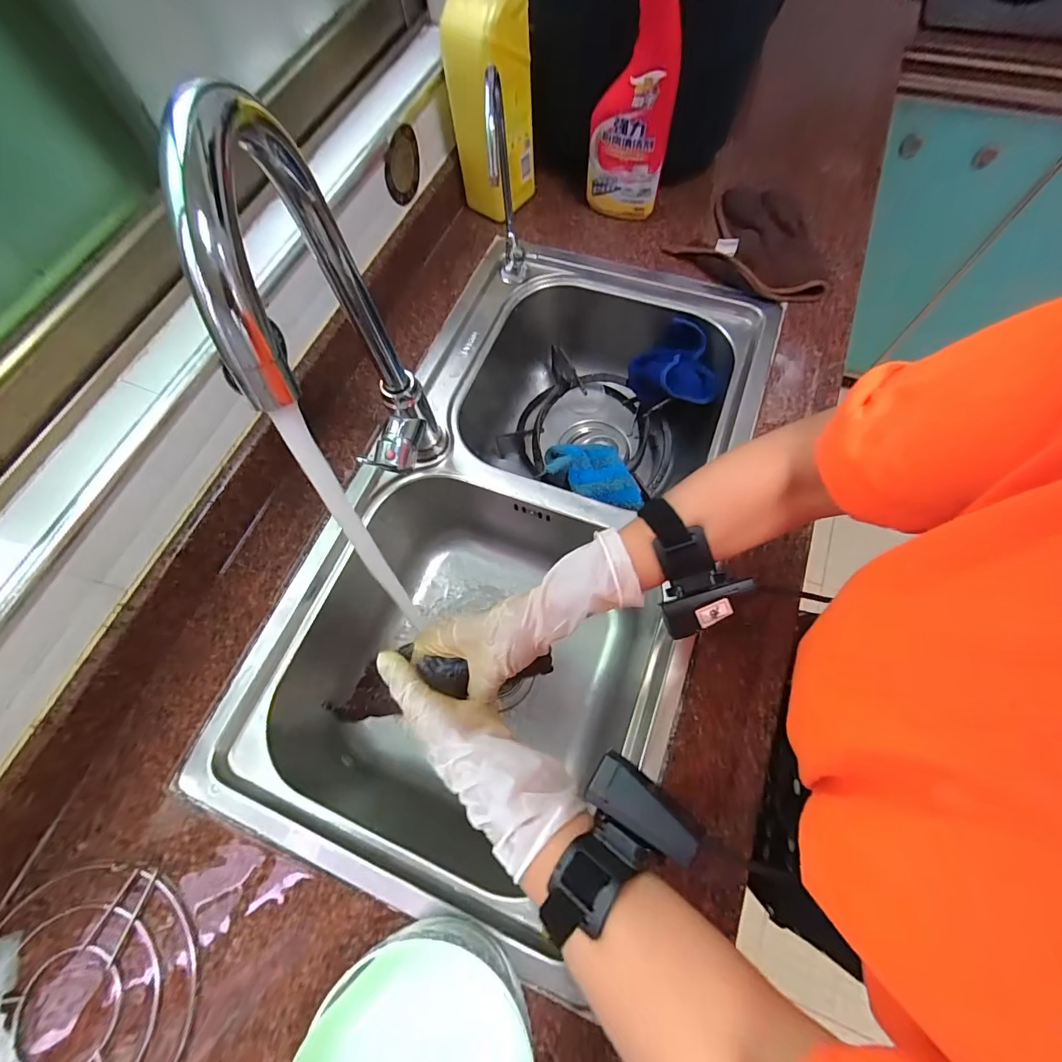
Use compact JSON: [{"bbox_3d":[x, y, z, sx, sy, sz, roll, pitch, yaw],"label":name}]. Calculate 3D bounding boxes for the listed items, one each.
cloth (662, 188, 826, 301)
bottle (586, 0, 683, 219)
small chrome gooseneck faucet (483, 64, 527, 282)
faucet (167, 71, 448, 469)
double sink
[{"bbox_3d":[0.300,-0.367,0.586,0.186,0.028,0.156,42,76,17],"label":"cloth"},{"bbox_3d":[0.116,-0.500,0.514,0.088,0.276,0.057,-1,68,3],"label":"bottle"},{"bbox_3d":[-0.028,-0.371,0.500,0.030,0.219,0.100,-5,68,1],"label":"small chrome gooseneck faucet"},{"bbox_3d":[-0.117,-0.099,0.333,0.069,0.339,0.164,-24,69,-6],"label":"faucet"},{"bbox_3d":[0.002,0.007,0.577,0.387,0.210,0.717,19,70,10],"label":"double sink"}]

